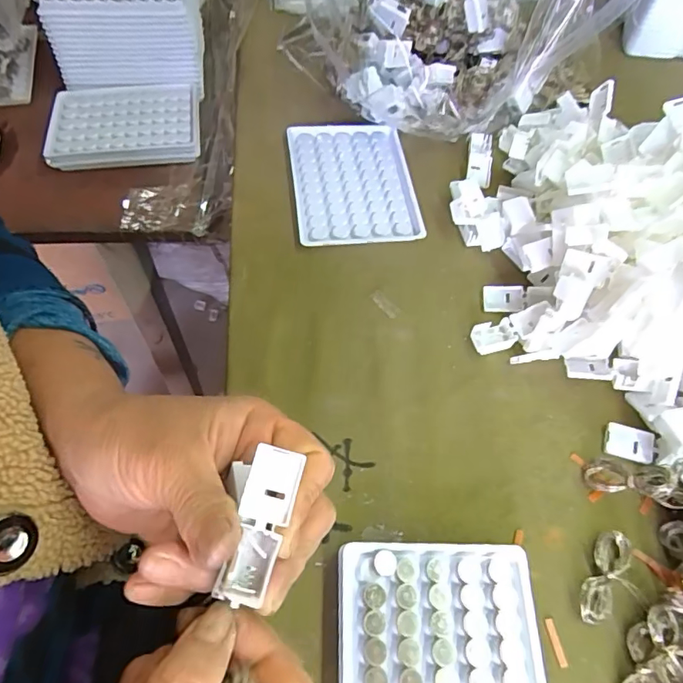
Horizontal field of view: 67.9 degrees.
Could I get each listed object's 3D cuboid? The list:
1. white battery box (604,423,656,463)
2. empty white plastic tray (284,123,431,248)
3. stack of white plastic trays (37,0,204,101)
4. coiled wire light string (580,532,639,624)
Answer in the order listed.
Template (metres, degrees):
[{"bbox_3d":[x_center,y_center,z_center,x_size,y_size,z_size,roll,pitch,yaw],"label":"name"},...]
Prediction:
[{"bbox_3d":[0.176,0.062,0.310,0.028,0.004,0.020,14,80,8],"label":"white battery box"},{"bbox_3d":[0.008,-0.128,0.404,0.092,0.013,0.122,-5,61,-7],"label":"empty white plastic tray"},{"bbox_3d":[-0.201,-0.302,0.481,0.133,0.072,0.099,-1,61,-5],"label":"stack of white plastic trays"},{"bbox_3d":[0.143,0.125,0.269,0.023,0.009,0.050,31,63,13],"label":"coiled wire light string"}]

